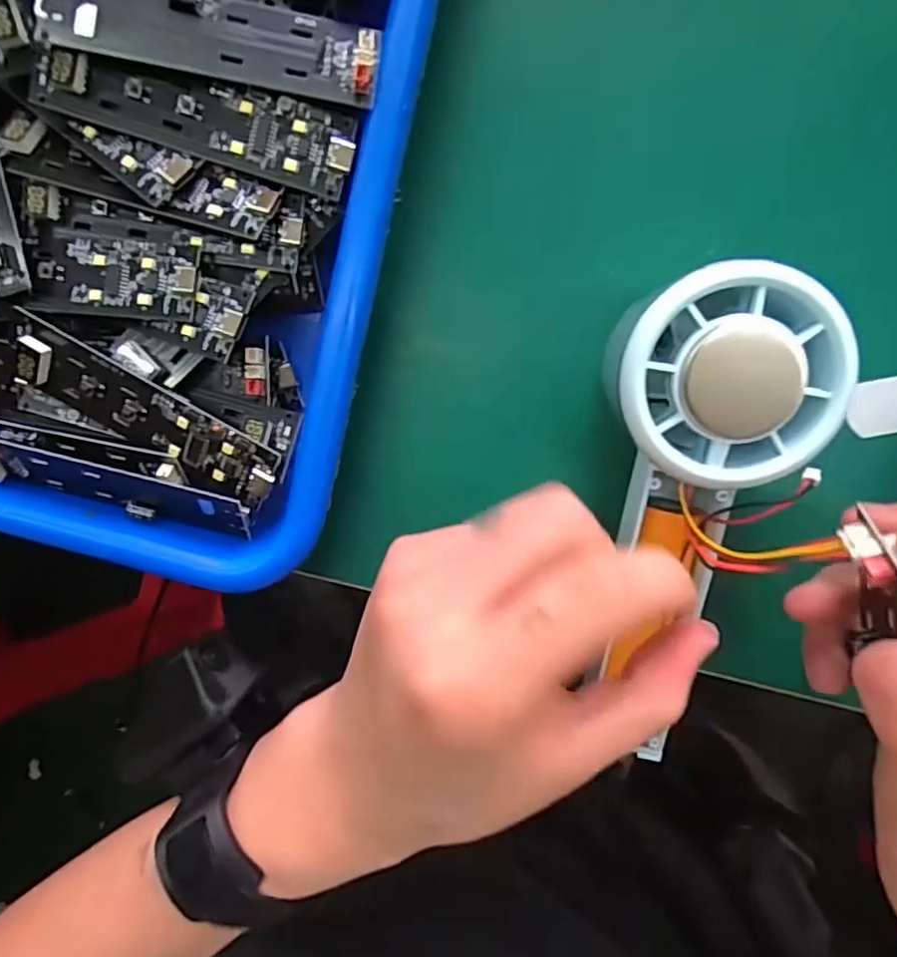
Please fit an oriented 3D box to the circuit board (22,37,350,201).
[{"bbox_3d":[-0.074,-0.107,0.183,0.091,0.006,0.022,15,103,-5],"label":"circuit board"}]

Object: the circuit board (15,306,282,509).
[{"bbox_3d":[-0.095,-0.019,0.195,0.085,0.013,0.023,30,95,1],"label":"circuit board"}]

